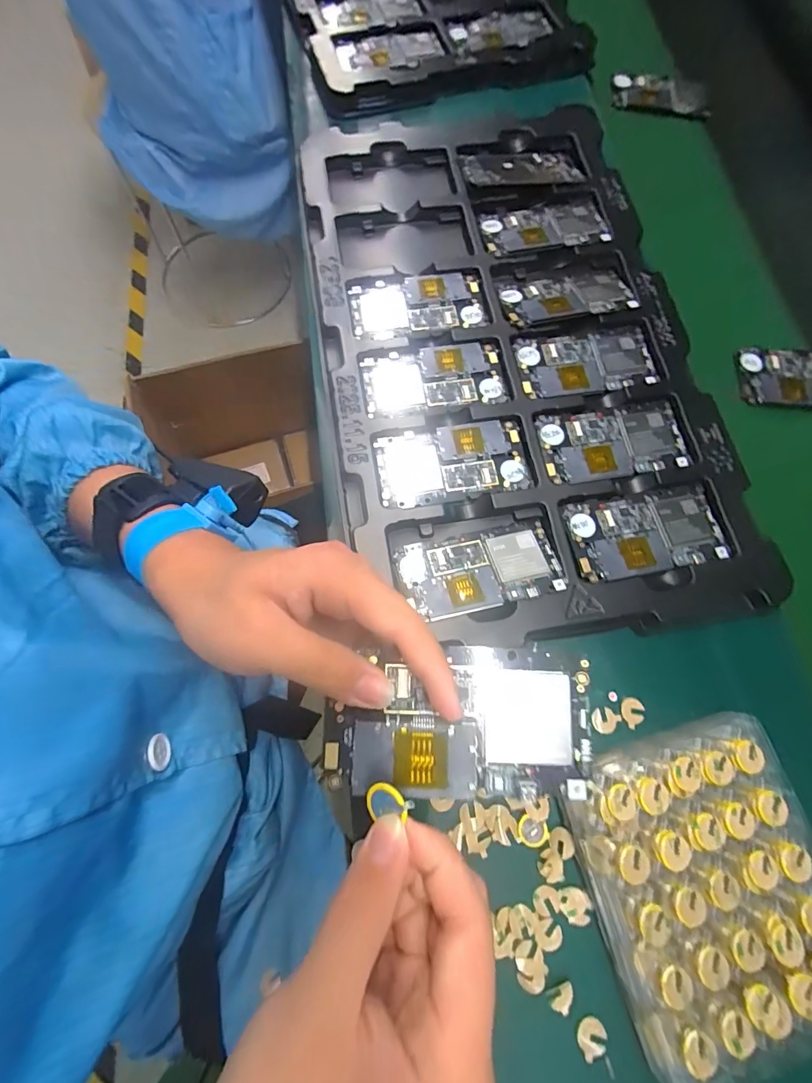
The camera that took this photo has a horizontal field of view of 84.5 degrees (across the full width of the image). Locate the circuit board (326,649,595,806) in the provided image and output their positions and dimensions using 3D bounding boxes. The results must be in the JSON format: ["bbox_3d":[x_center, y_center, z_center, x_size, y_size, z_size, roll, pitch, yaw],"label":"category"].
[{"bbox_3d":[0.024,0.086,0.214,0.122,0.008,0.067,1,74,-1],"label":"circuit board"}]

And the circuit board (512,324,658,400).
[{"bbox_3d":[0.167,-0.165,0.414,0.124,0.005,0.064,-7,74,-4],"label":"circuit board"}]

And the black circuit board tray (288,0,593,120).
[{"bbox_3d":[-0.012,-0.791,0.599,0.329,0.043,0.571,-15,75,-8],"label":"black circuit board tray"}]

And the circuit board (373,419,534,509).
[{"bbox_3d":[0.039,-0.068,0.377,0.127,0.004,0.065,-9,74,-4],"label":"circuit board"}]

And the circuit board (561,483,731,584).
[{"bbox_3d":[0.194,-0.008,0.360,0.124,0.007,0.066,-10,74,-5],"label":"circuit board"}]

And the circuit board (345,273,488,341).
[{"bbox_3d":[0.011,-0.225,0.427,0.127,0.008,0.065,-13,74,-5],"label":"circuit board"}]

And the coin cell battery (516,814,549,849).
[{"bbox_3d":[0.087,0.201,0.307,0.020,0.004,0.017,20,74,4],"label":"coin cell battery"}]

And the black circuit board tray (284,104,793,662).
[{"bbox_3d":[0.094,-0.188,0.414,0.328,0.023,0.536,-8,74,-4],"label":"black circuit board tray"}]

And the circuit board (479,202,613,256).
[{"bbox_3d":[0.140,-0.319,0.454,0.122,0.008,0.055,-7,74,-4],"label":"circuit board"}]

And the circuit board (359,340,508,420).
[{"bbox_3d":[0.025,-0.146,0.402,0.126,0.006,0.067,-10,74,-4],"label":"circuit board"}]

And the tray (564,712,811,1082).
[{"bbox_3d":[0.198,0.216,0.285,0.156,0.043,0.172,-17,75,-6],"label":"tray"}]

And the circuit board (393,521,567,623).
[{"bbox_3d":[0.057,0.022,0.346,0.123,0.006,0.064,-11,58,-7],"label":"circuit board"}]

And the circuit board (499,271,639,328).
[{"bbox_3d":[0.154,-0.236,0.428,0.125,0.005,0.053,-11,74,-5],"label":"circuit board"}]

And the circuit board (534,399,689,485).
[{"bbox_3d":[0.180,-0.086,0.390,0.123,0.005,0.066,-8,74,-4],"label":"circuit board"}]

